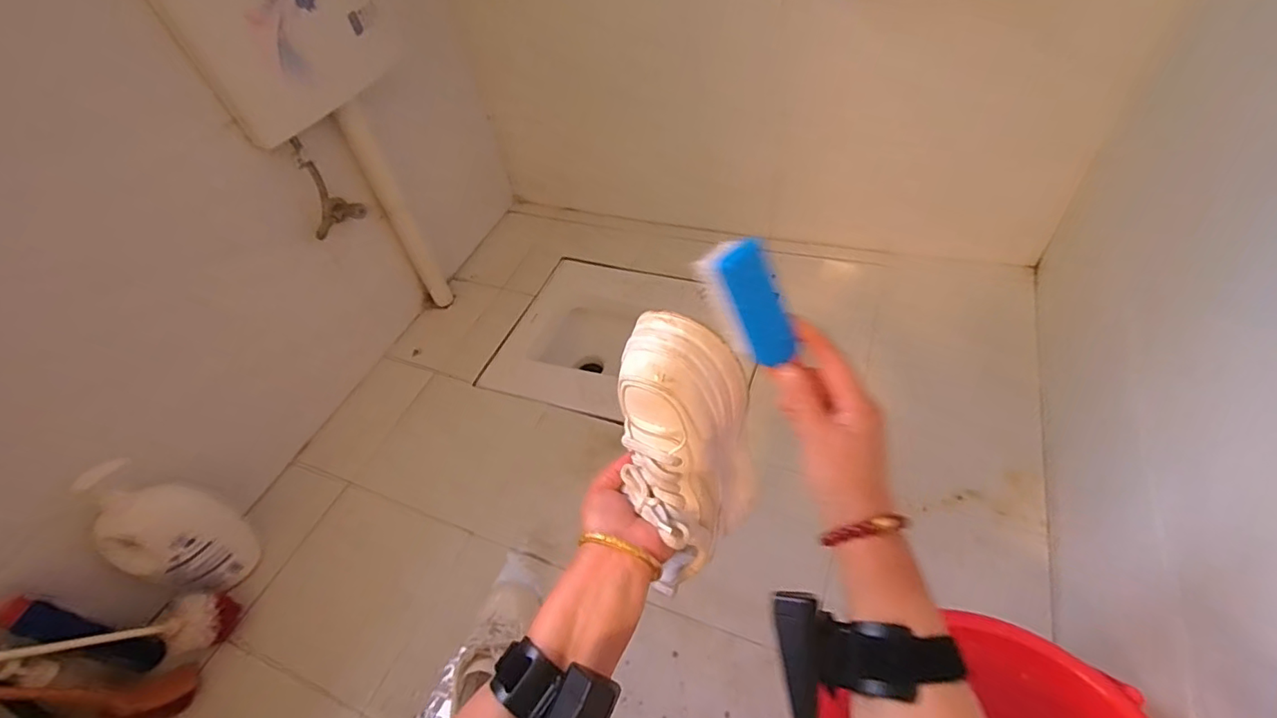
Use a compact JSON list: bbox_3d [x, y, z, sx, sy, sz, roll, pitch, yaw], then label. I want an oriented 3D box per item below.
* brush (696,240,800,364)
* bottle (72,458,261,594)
[{"bbox_3d":[0.075,-0.034,0.362,0.023,0.089,0.039,-3,33,51],"label":"brush"},{"bbox_3d":[-0.751,0.282,0.897,0.127,0.291,0.111,-6,45,-1],"label":"bottle"}]

